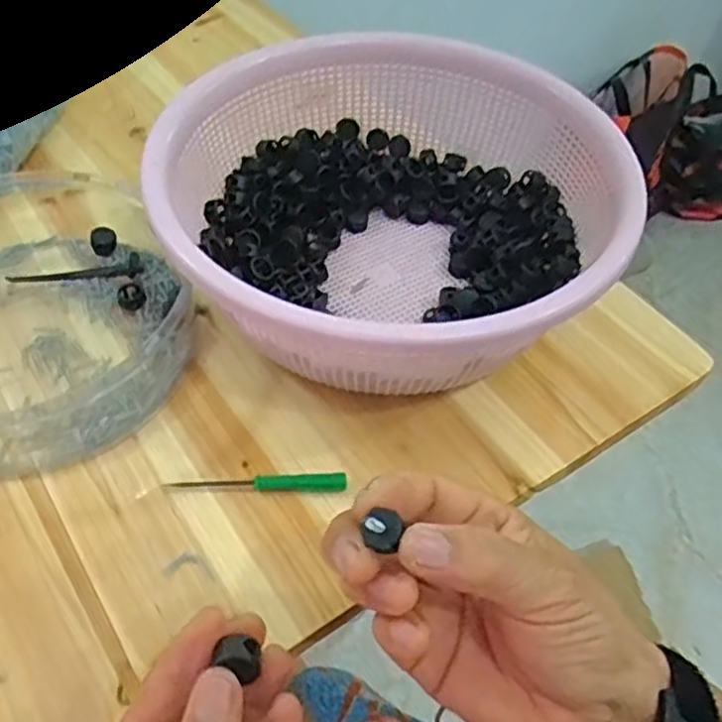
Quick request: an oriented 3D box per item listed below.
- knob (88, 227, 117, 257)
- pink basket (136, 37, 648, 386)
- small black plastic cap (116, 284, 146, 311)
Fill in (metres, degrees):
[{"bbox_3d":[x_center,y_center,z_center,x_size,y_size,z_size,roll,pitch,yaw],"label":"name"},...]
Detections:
[{"bbox_3d":[-0.178,-0.083,0.502,0.018,0.015,0.018,-17,53,-16],"label":"knob"},{"bbox_3d":[0.019,-0.079,0.450,0.269,0.111,0.252,1,50,-2],"label":"pink basket"},{"bbox_3d":[-0.150,-0.043,0.471,0.017,0.010,0.020,-24,56,-21],"label":"small black plastic cap"}]

